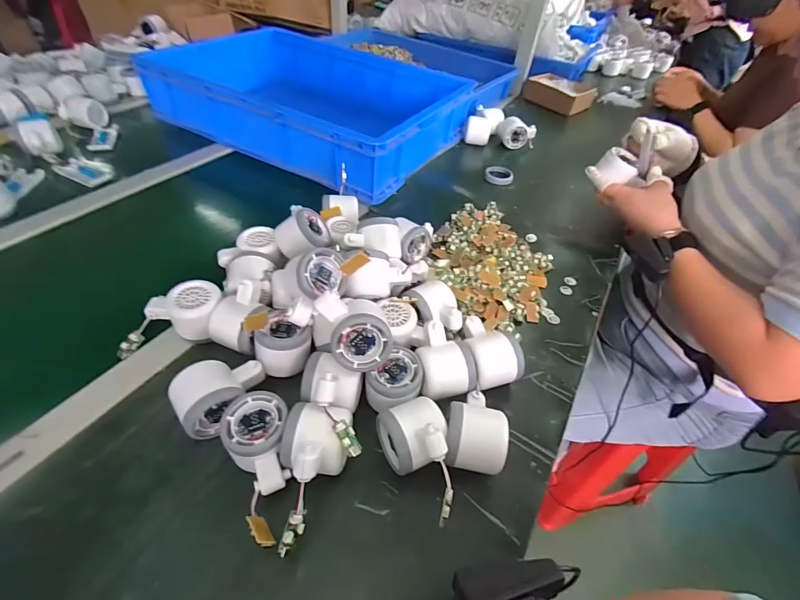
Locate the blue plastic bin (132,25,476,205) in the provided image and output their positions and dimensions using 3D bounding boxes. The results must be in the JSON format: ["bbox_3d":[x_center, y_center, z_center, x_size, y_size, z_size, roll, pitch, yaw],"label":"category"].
[{"bbox_3d":[-0.179,-0.441,0.833,0.575,0.111,0.428,27,49,17],"label":"blue plastic bin"}]

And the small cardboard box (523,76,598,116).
[{"bbox_3d":[0.472,-0.610,1.114,0.176,0.055,0.169,37,53,25],"label":"small cardboard box"}]

